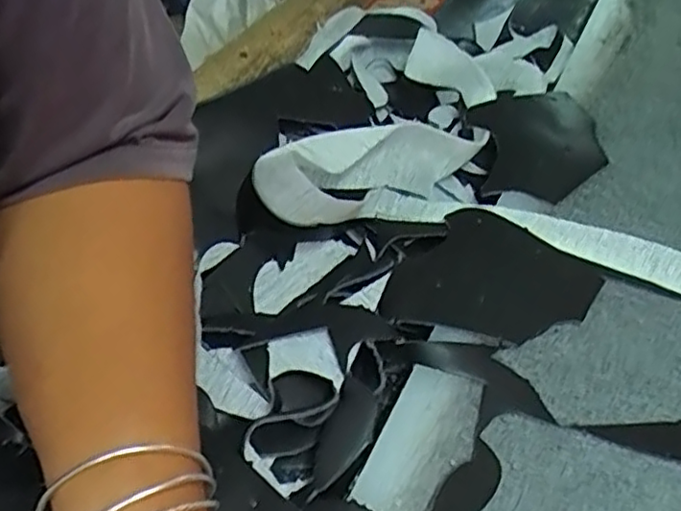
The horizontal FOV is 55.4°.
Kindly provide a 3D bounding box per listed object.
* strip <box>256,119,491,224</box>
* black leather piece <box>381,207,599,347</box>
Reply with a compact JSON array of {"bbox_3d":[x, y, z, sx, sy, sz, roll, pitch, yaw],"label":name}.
[{"bbox_3d":[0.022,-0.064,0.437,0.182,0.051,0.064,-19,51,-39],"label":"strip"},{"bbox_3d":[0.094,0.014,0.396,0.120,0.012,0.098,16,47,8],"label":"black leather piece"}]

